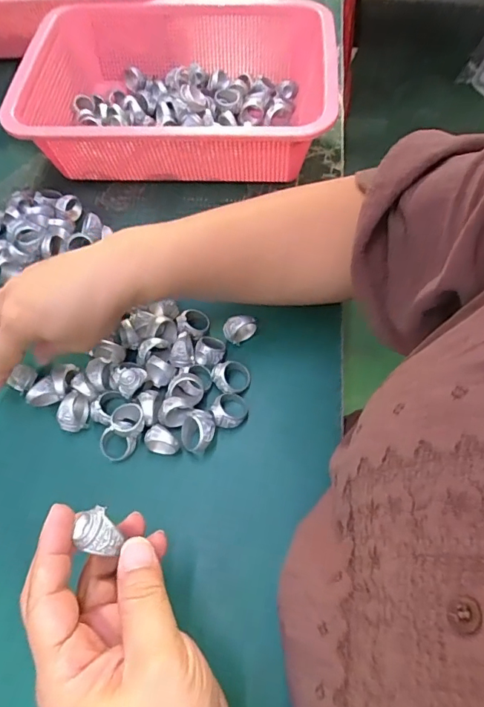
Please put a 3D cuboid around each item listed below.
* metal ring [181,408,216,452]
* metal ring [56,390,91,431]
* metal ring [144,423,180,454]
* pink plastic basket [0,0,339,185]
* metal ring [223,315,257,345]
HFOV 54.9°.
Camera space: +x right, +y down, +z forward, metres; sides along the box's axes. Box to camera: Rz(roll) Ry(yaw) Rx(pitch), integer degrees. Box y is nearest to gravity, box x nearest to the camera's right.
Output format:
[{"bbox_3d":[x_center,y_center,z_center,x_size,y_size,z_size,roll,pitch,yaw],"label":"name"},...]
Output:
[{"bbox_3d":[-0.031,0.059,0.340,0.022,0.026,0.029,12,60,7],"label":"metal ring"},{"bbox_3d":[-0.125,0.045,0.349,0.017,0.022,0.028,7,60,4],"label":"metal ring"},{"bbox_3d":[-0.056,0.064,0.338,0.025,0.021,0.015,17,61,10],"label":"metal ring"},{"bbox_3d":[-0.061,-0.272,0.487,0.298,0.084,0.233,3,61,3],"label":"pink plastic basket"},{"bbox_3d":[-0.002,-0.019,0.378,0.026,0.024,0.014,0,59,0],"label":"metal ring"}]

